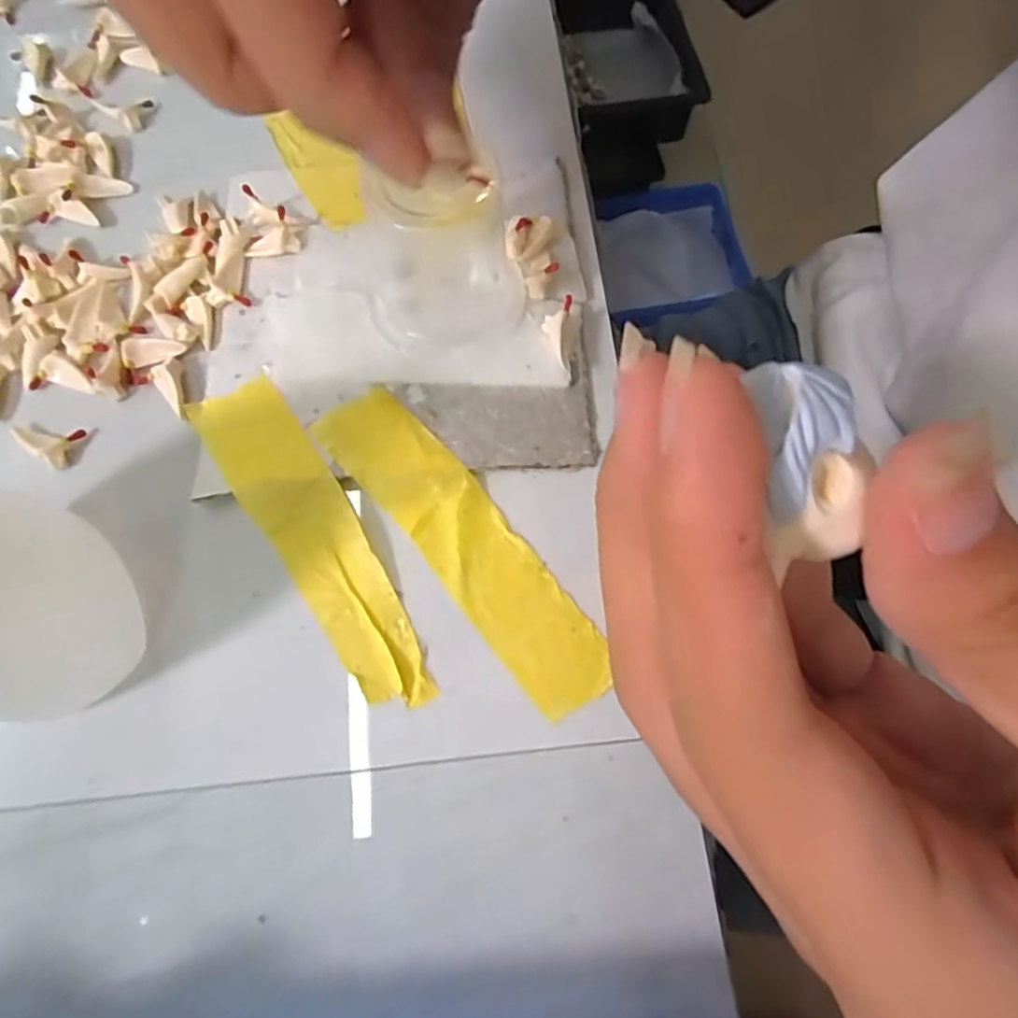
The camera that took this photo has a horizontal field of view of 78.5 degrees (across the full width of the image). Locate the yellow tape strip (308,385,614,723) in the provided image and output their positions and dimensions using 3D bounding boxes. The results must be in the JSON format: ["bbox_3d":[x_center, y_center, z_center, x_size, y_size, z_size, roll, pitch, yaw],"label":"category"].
[{"bbox_3d":[-0.010,0.006,0.136,0.020,0.004,0.083,-39,76,-12],"label":"yellow tape strip"}]

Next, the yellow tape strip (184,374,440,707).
[{"bbox_3d":[-0.042,0.005,0.135,0.019,0.004,0.083,-34,75,-11],"label":"yellow tape strip"}]

